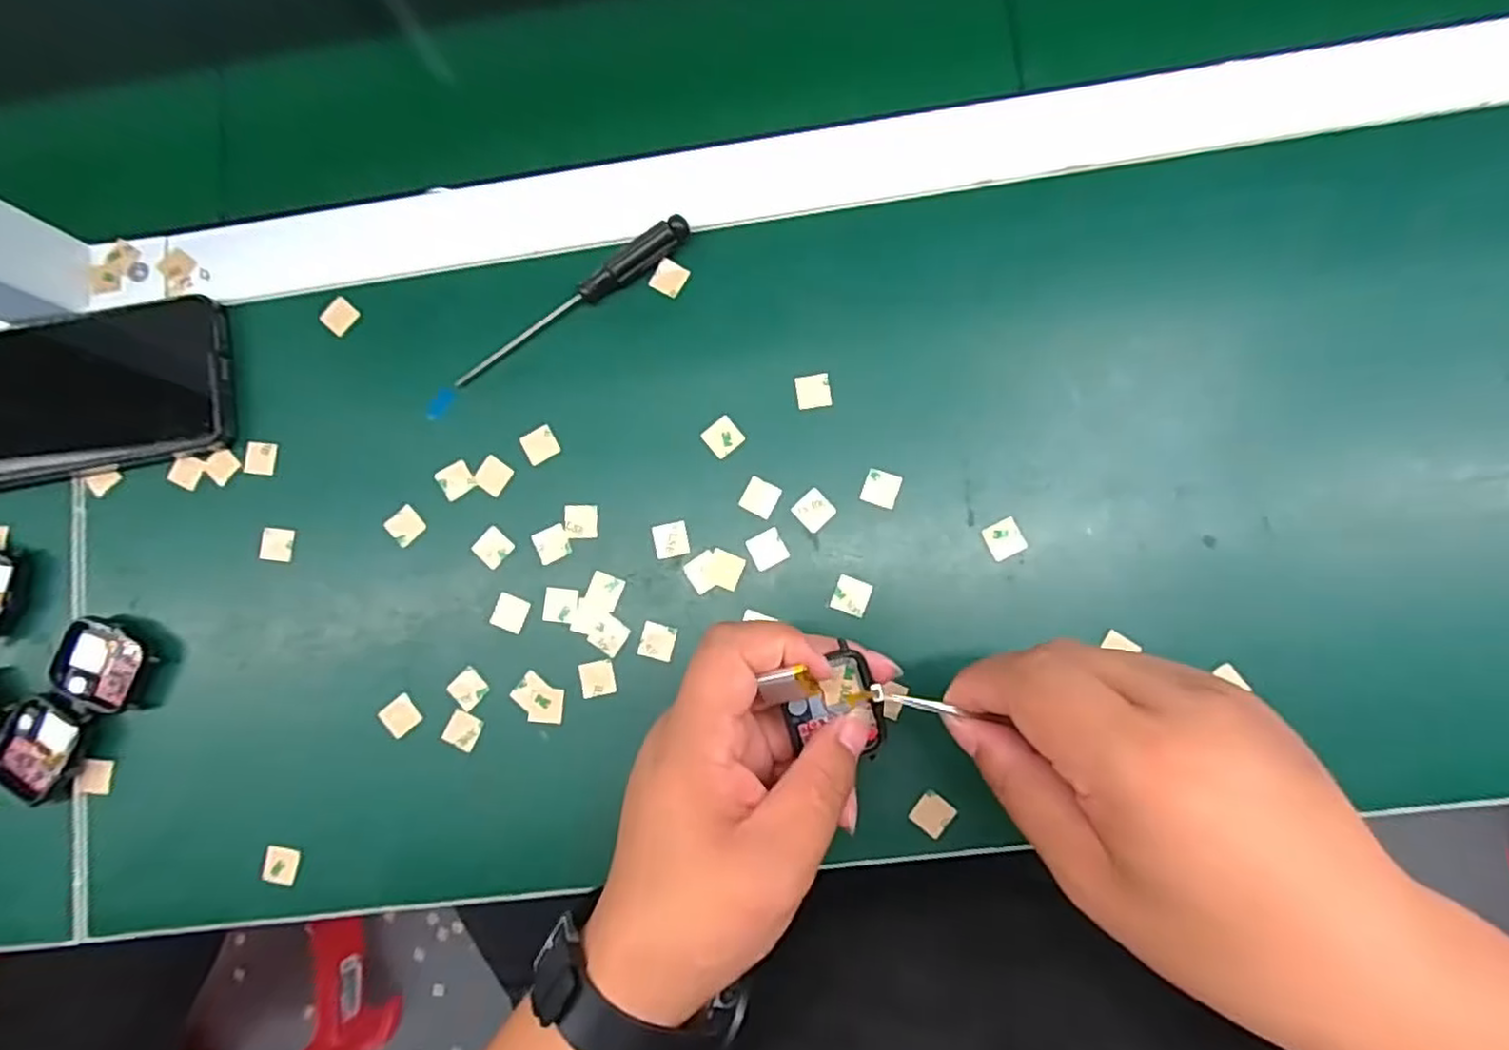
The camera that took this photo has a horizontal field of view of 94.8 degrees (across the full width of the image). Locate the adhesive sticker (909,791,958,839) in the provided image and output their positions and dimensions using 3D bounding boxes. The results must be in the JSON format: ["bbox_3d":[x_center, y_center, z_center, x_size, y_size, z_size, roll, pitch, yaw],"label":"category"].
[{"bbox_3d":[0.078,0.125,0.301,0.016,0.004,0.016,38,87,7],"label":"adhesive sticker"}]

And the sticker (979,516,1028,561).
[{"bbox_3d":[0.112,0.006,0.310,0.016,0.004,0.017,-28,82,1],"label":"sticker"}]

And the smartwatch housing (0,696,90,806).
[{"bbox_3d":[-0.337,0.106,0.328,0.040,0.011,0.048,22,85,7],"label":"smartwatch housing"}]

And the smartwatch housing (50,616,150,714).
[{"bbox_3d":[-0.310,0.068,0.331,0.041,0.015,0.040,18,85,7],"label":"smartwatch housing"}]

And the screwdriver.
[{"bbox_3d":[-0.088,-0.107,0.331,0.132,0.016,0.011,-31,82,1],"label":"screwdriver"}]

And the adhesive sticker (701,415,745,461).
[{"bbox_3d":[-0.015,-0.041,0.325,0.016,0.004,0.016,-40,85,-4],"label":"adhesive sticker"}]

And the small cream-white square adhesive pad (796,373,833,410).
[{"bbox_3d":[0.028,-0.063,0.325,0.016,0.004,0.016,-7,79,-2],"label":"small cream-white square adhesive pad"}]

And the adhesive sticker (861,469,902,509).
[{"bbox_3d":[0.058,-0.016,0.318,0.016,0.004,0.016,17,84,7],"label":"adhesive sticker"}]

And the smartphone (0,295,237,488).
[{"bbox_3d":[-0.346,-0.066,0.346,0.171,0.015,0.080,-9,82,4],"label":"smartphone"}]

